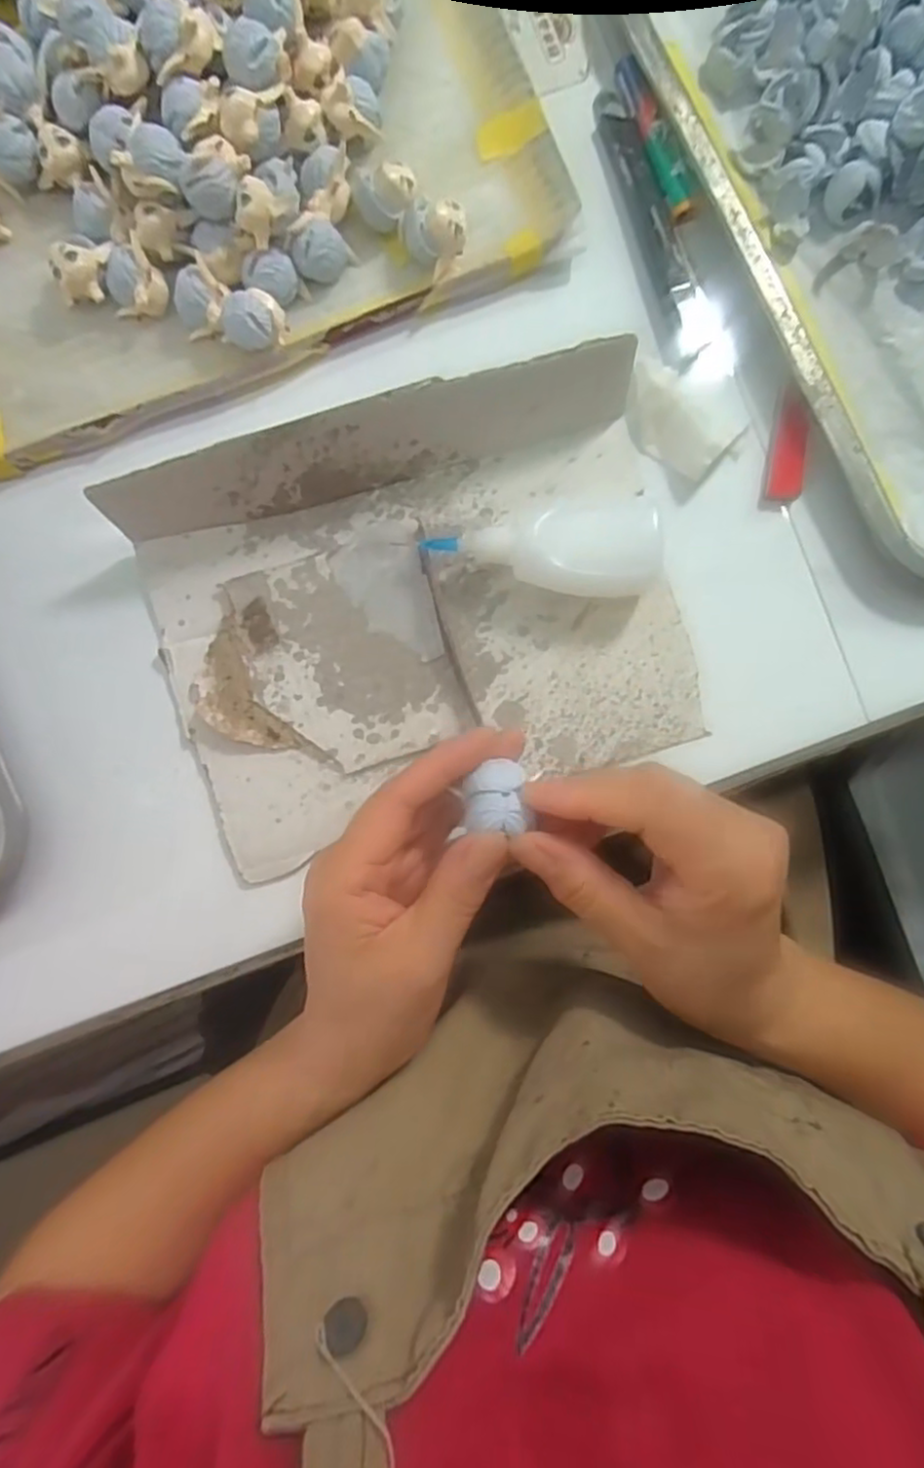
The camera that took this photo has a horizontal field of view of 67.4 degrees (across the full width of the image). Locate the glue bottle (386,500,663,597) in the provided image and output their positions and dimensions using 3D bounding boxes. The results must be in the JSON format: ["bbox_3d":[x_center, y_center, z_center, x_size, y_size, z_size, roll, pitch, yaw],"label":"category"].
[{"bbox_3d":[0.035,-0.081,0.310,0.103,0.030,0.040,0,89,0],"label":"glue bottle"}]

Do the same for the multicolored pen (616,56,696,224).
[{"bbox_3d":[0.091,-0.282,0.327,0.012,0.008,0.082,-19,90,-1],"label":"multicolored pen"}]

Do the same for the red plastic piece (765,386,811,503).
[{"bbox_3d":[0.154,-0.136,0.327,0.014,0.008,0.049,0,103,-1],"label":"red plastic piece"}]

